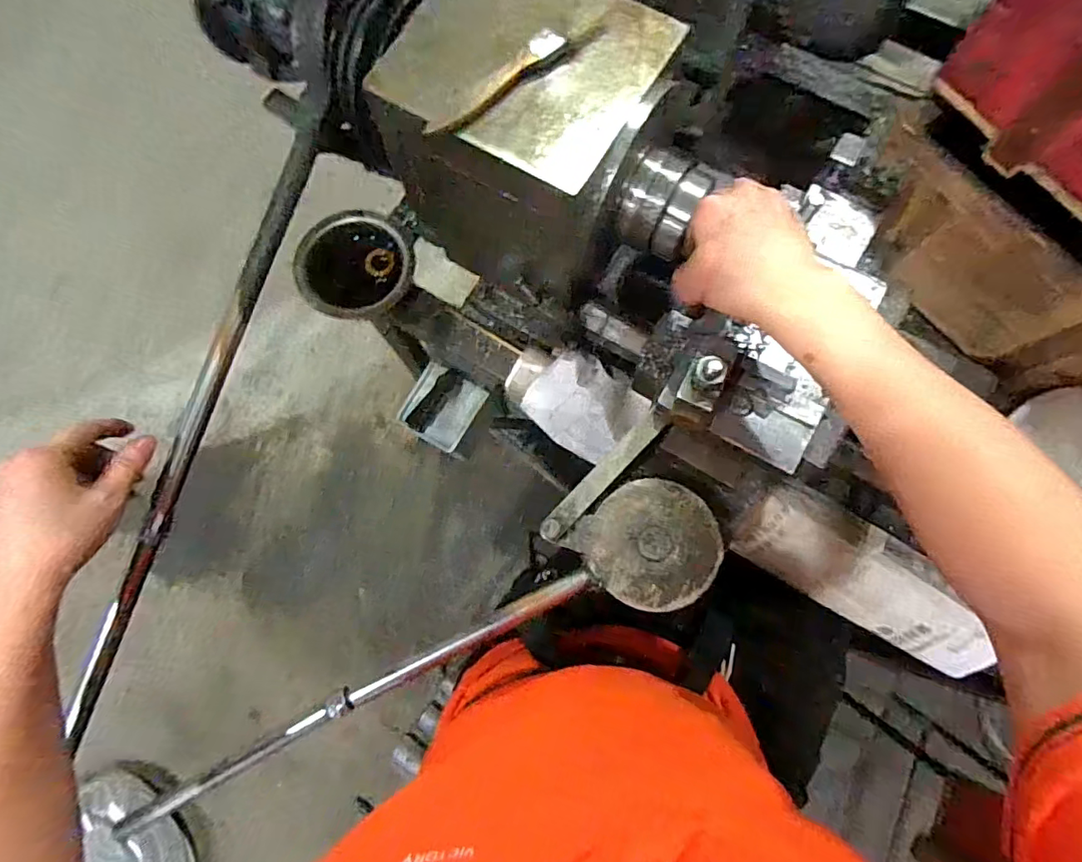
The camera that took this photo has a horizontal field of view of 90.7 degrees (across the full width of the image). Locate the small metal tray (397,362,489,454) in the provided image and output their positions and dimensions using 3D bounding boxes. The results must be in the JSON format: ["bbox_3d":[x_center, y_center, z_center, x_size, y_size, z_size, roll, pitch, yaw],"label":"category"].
[{"bbox_3d":[-0.129,-0.033,0.680,0.088,0.034,0.092,30,79,8],"label":"small metal tray"}]

